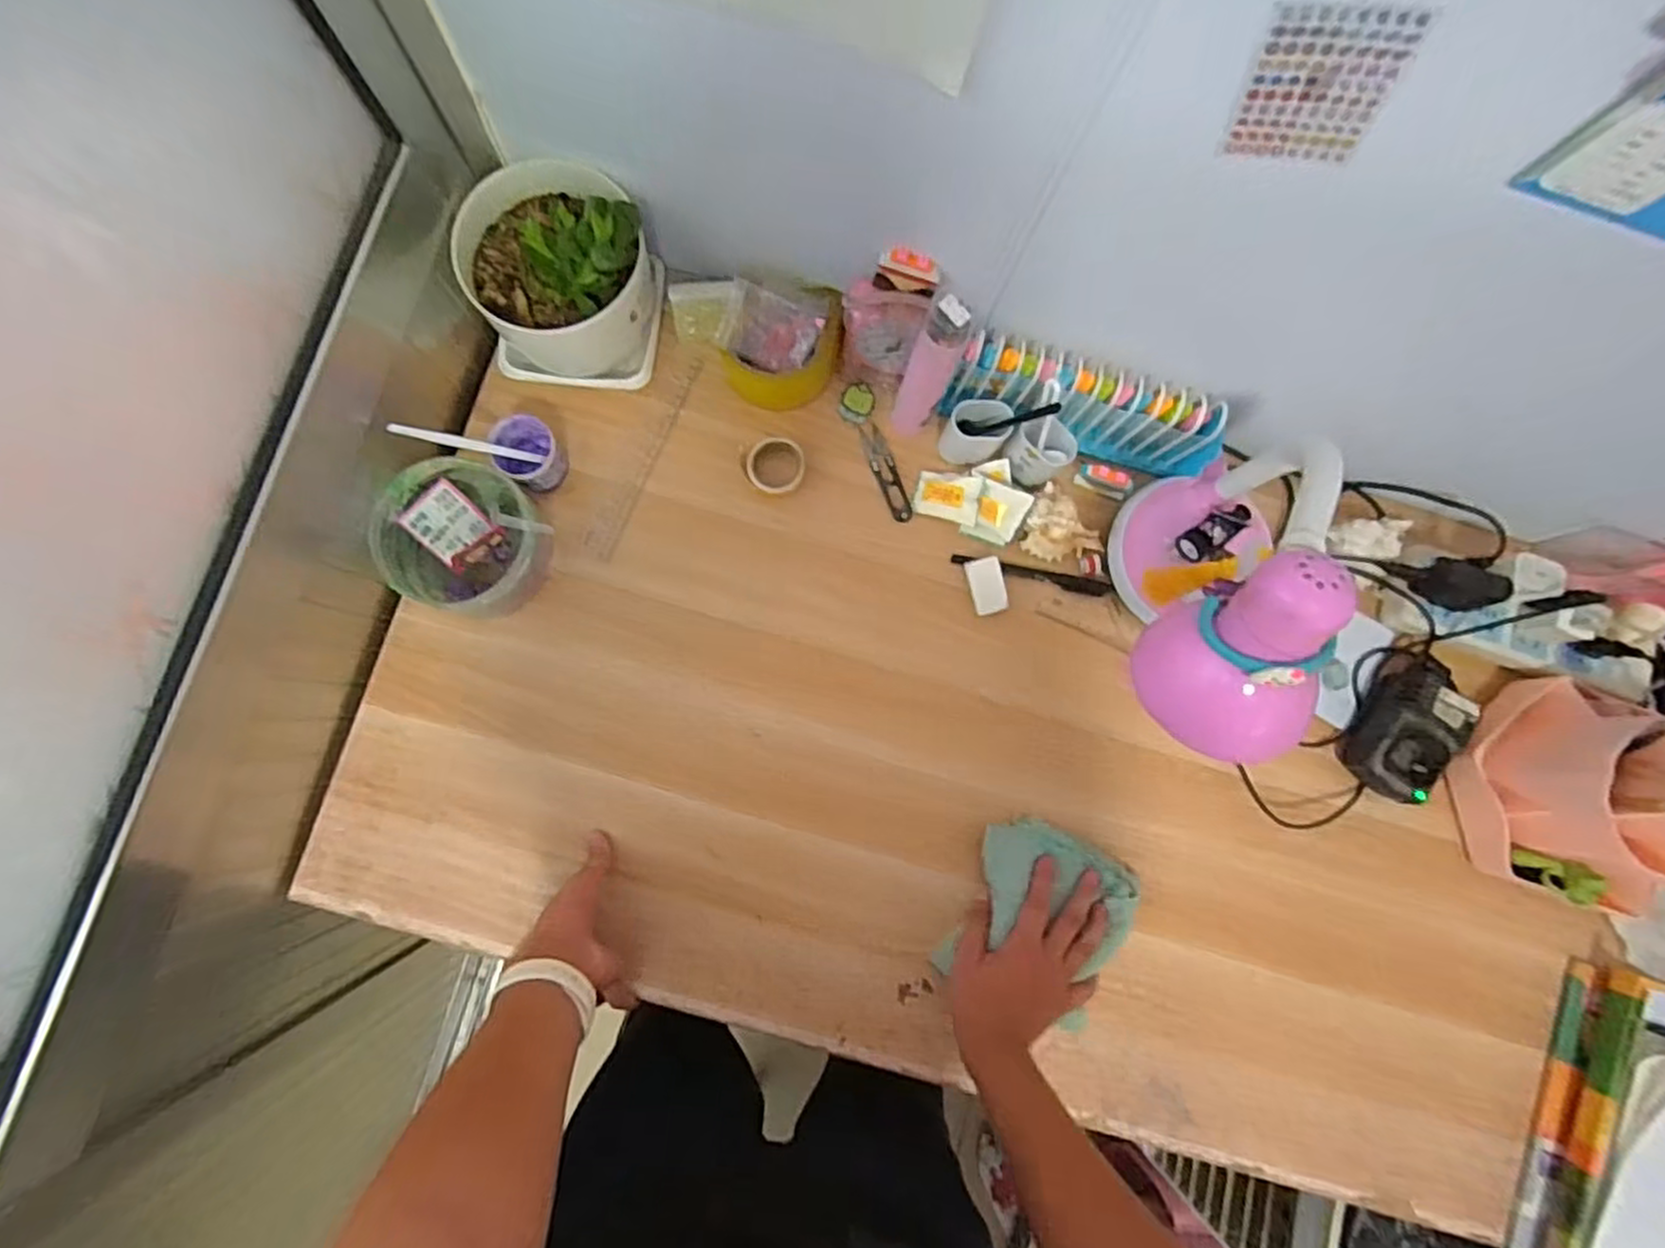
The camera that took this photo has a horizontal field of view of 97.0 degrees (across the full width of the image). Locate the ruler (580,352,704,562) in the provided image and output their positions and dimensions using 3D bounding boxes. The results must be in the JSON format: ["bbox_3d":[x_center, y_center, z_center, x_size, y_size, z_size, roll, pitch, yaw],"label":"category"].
[{"bbox_3d":[-0.168,-0.149,0.647,0.029,0.005,0.197,24,82,-1],"label":"ruler"}]

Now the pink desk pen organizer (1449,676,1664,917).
[{"bbox_3d":[0.614,0.136,0.590,0.148,0.128,0.179,9,82,-3],"label":"pink desk pen organizer"}]

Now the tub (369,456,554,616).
[{"bbox_3d":[-0.293,-0.070,0.592,0.118,0.063,0.109,0,83,-4],"label":"tub"}]

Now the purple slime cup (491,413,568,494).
[{"bbox_3d":[-0.252,-0.143,0.615,0.049,0.043,0.060,-36,86,-7],"label":"purple slime cup"}]

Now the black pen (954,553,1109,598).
[{"bbox_3d":[0.175,-0.043,0.647,0.142,0.009,0.015,10,82,-2],"label":"black pen"}]

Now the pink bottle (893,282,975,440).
[{"bbox_3d":[0.074,-0.195,0.568,0.033,0.189,0.029,24,82,-1],"label":"pink bottle"}]

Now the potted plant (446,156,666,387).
[{"bbox_3d":[-0.213,-0.279,0.585,0.136,0.140,0.147,8,82,-3],"label":"potted plant"}]

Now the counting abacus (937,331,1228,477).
[{"bbox_3d":[0.215,-0.187,0.629,0.230,0.083,0.054,14,82,-2],"label":"counting abacus"}]

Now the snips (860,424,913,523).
[{"bbox_3d":[0.048,-0.135,0.658,0.022,0.007,0.093,-21,85,-6],"label":"snips"}]

